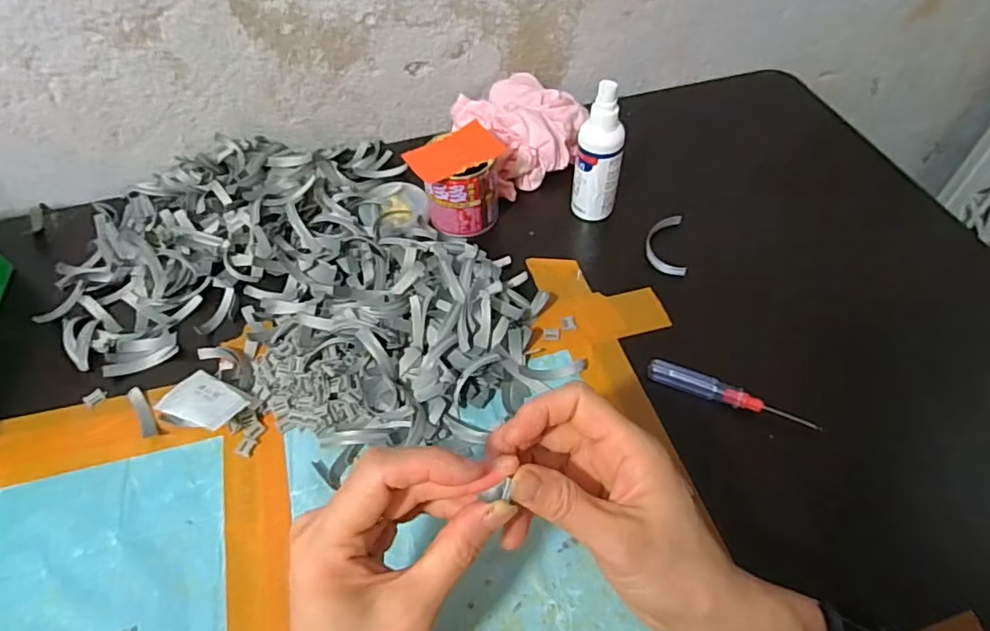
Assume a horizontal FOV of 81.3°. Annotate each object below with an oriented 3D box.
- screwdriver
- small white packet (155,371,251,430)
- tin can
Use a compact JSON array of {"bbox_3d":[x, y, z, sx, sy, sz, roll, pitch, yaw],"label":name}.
[{"bbox_3d":[0.171,0.059,0.420,0.117,0.014,0.013,19,55,17],"label":"screwdriver"},{"bbox_3d":[-0.209,0.061,0.413,0.058,0.008,0.039,18,48,26],"label":"small white packet"},{"bbox_3d":[-0.029,-0.117,0.515,0.061,0.057,0.055,0,52,3],"label":"tin can"}]

